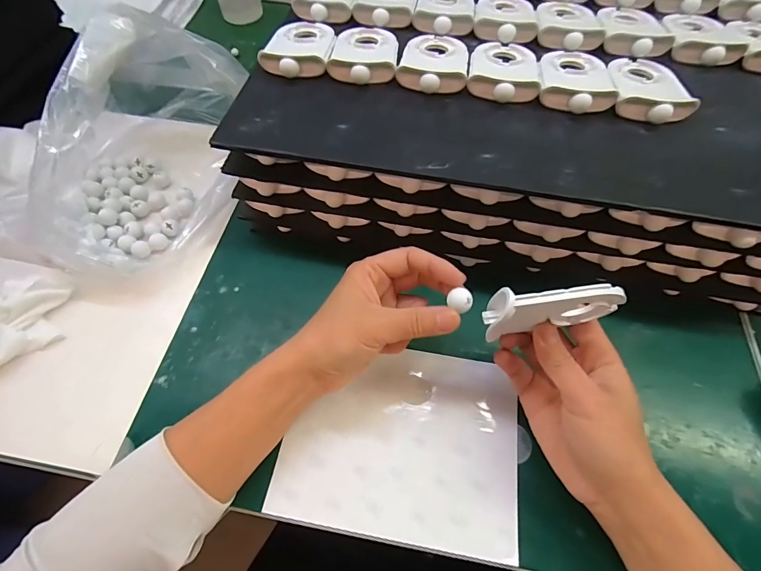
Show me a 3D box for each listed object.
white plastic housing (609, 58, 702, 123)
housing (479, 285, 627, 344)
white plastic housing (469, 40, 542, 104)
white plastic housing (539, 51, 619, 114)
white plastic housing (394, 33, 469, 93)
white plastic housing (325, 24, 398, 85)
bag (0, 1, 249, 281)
[{"bbox_3d":[0.221,-0.166,0.323,0.059,0.017,0.084,12,61,7],"label":"white plastic housing"},{"bbox_3d":[0.103,0.015,0.244,0.091,0.053,0.016,-11,60,-6],"label":"housing"},{"bbox_3d":[0.106,-0.186,0.335,0.056,0.016,0.083,10,60,6],"label":"white plastic housing"},{"bbox_3d":[0.163,-0.174,0.326,0.058,0.017,0.079,14,61,8],"label":"white plastic housing"},{"bbox_3d":[0.048,-0.197,0.341,0.057,0.016,0.084,11,60,6],"label":"white plastic housing"},{"bbox_3d":[-0.014,-0.210,0.349,0.057,0.017,0.085,3,60,2],"label":"white plastic housing"},{"bbox_3d":[-0.236,-0.147,0.367,0.179,0.129,0.257,14,61,8],"label":"bag"}]

